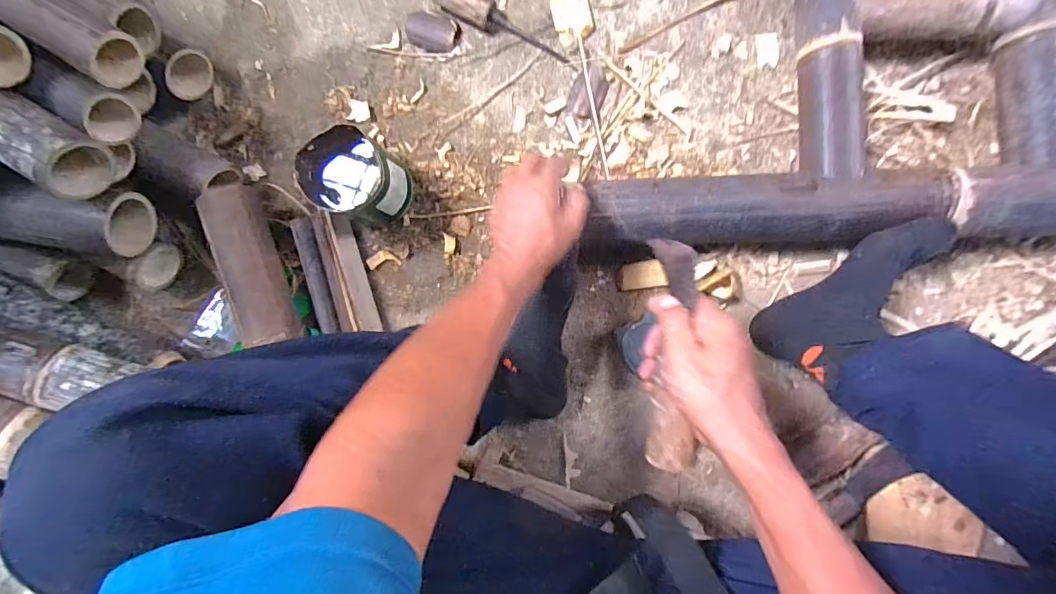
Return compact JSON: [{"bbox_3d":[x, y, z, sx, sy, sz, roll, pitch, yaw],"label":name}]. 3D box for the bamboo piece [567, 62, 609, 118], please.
[{"bbox_3d":[0.082,-0.276,0.630,0.044,0.010,0.072,20,91,4],"label":"bamboo piece"}]

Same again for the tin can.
[{"bbox_3d":[-0.214,-0.148,0.602,0.111,0.108,0.094,12,91,4],"label":"tin can"}]

